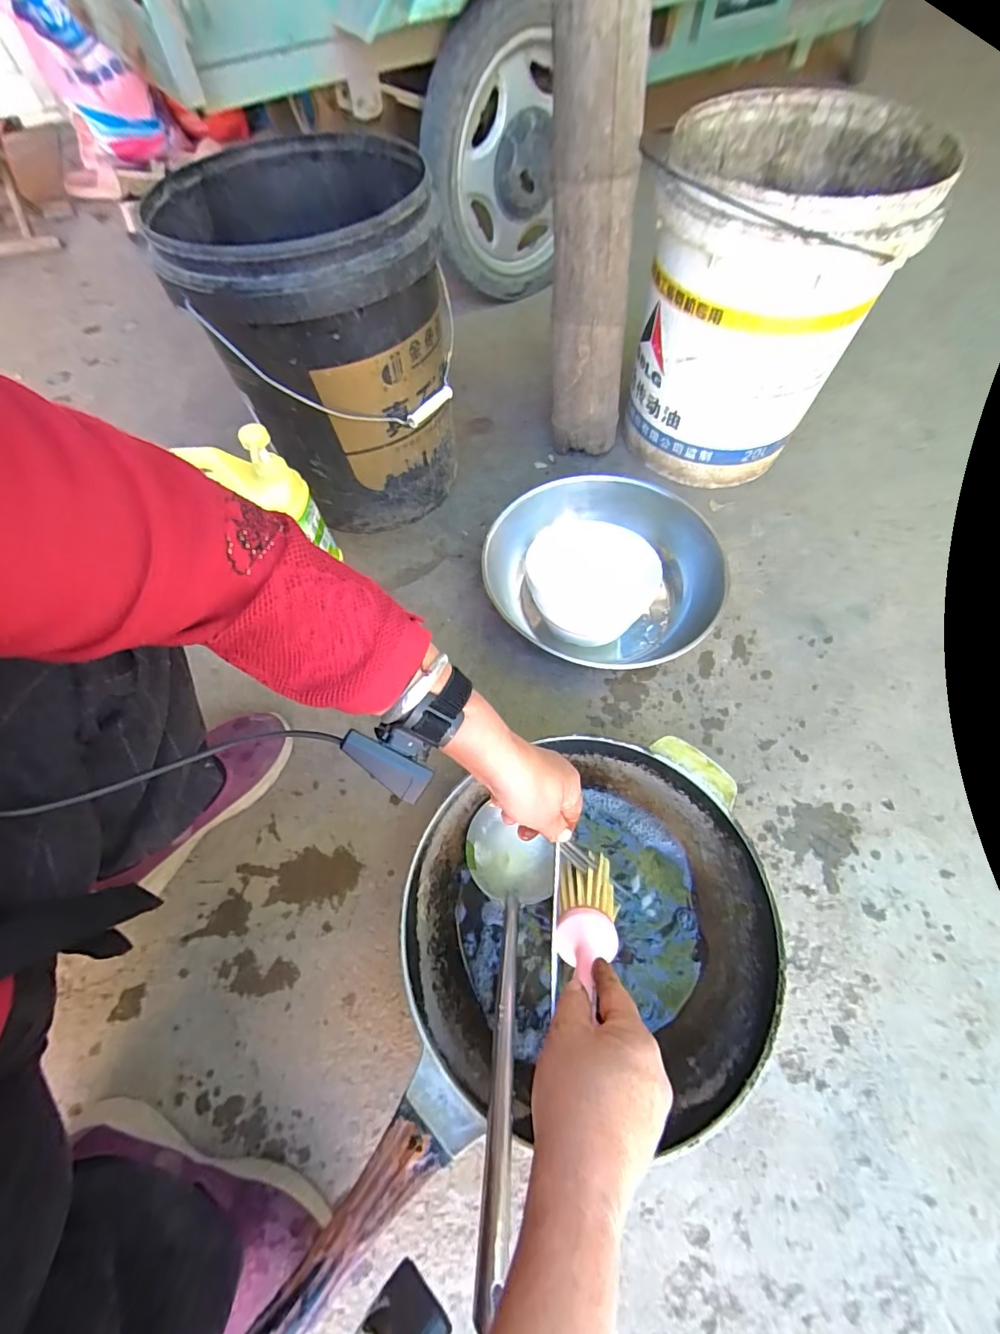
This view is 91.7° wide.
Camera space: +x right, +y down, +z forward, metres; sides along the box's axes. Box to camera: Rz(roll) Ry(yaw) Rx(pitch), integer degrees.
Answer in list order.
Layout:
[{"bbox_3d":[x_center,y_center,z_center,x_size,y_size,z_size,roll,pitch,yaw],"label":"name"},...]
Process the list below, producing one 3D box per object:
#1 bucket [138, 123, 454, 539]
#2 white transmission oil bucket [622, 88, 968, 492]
[{"bbox_3d":[-0.219,-0.419,0.669,0.291,0.366,0.322,-21,64,-9],"label":"bucket"},{"bbox_3d":[0.345,-0.489,0.690,0.280,0.356,0.314,19,65,12],"label":"white transmission oil bucket"}]

